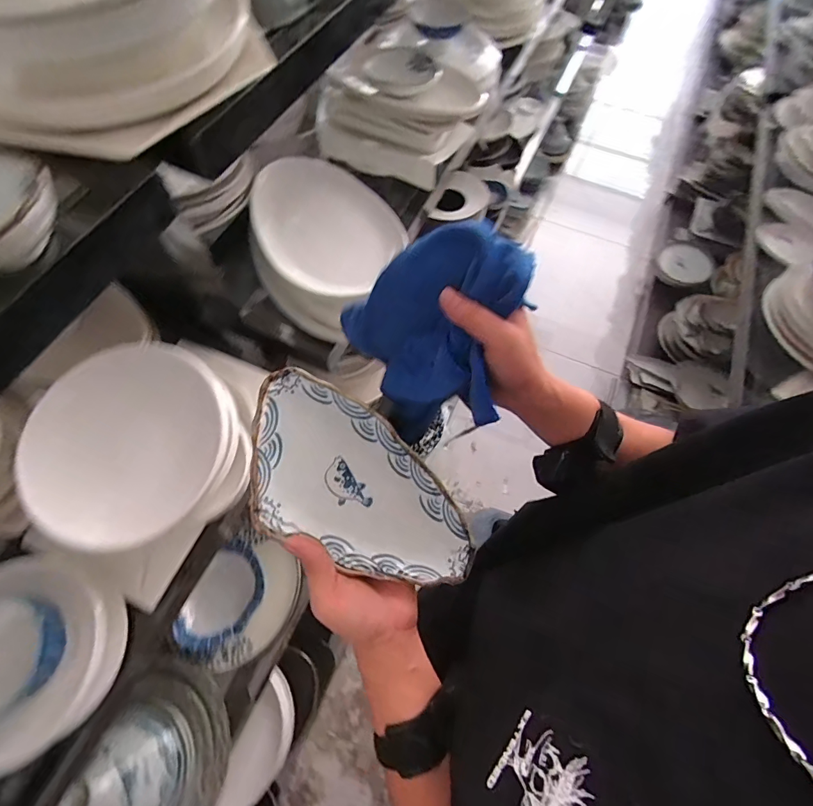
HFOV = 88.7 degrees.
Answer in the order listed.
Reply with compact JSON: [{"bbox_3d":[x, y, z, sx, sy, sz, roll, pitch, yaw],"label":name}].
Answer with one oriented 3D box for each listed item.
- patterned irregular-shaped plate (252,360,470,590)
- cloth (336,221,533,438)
[{"bbox_3d":[-0.038,0.073,0.368,0.220,0.014,0.127,28,70,-8],"label":"patterned irregular-shaped plate"},{"bbox_3d":[0.023,-0.052,0.362,0.150,0.133,0.131,0,65,-3],"label":"cloth"}]

